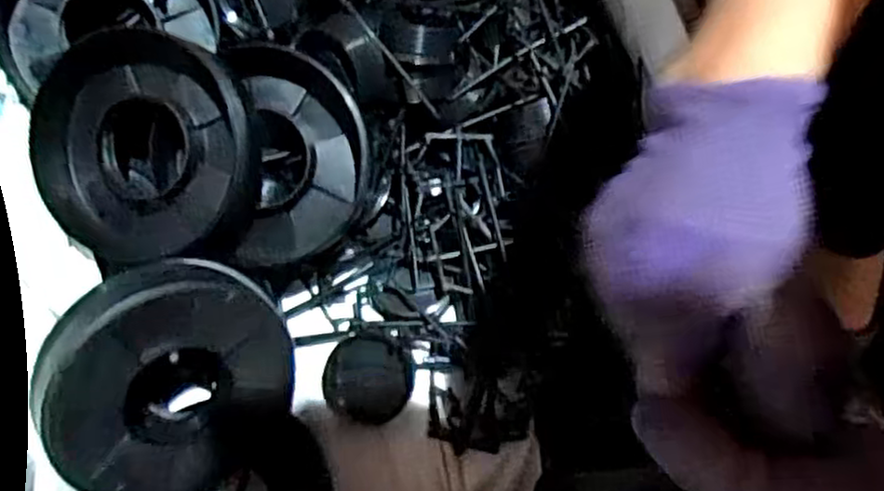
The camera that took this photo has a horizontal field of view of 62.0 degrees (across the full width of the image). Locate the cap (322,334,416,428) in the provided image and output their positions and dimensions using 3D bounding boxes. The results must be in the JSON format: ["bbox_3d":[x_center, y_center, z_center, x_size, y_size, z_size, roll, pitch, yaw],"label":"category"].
[{"bbox_3d":[-0.057,0.105,0.569,0.066,0.022,0.064,-1,73,2],"label":"cap"}]

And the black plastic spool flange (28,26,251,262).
[{"bbox_3d":[-0.207,-0.069,0.506,0.139,0.030,0.152,0,97,0],"label":"black plastic spool flange"}]

